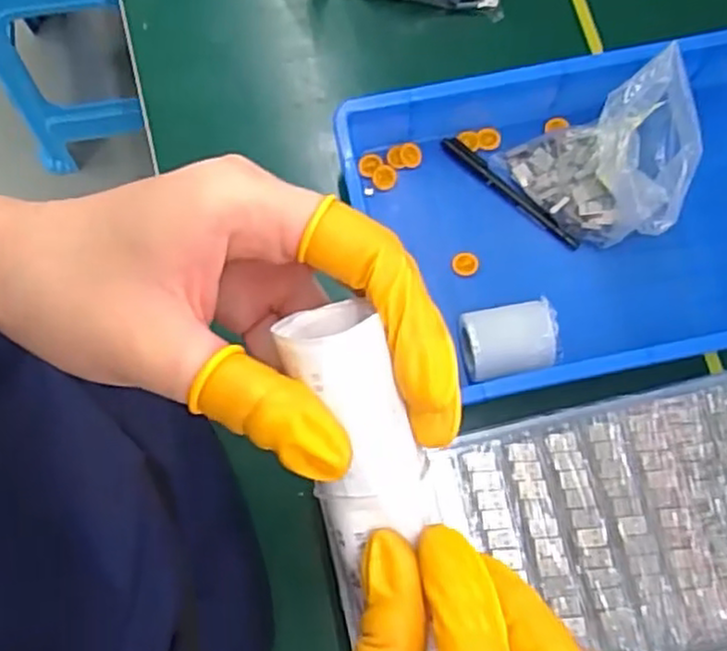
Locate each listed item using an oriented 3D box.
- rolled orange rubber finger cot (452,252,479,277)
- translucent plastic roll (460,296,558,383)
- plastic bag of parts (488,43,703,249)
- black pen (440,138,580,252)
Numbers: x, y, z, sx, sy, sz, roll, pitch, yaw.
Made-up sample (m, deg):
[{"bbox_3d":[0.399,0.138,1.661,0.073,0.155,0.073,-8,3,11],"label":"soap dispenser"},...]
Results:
[{"bbox_3d":[0.082,-0.049,0.590,0.020,0.004,0.019,0,77,0],"label":"rolled orange rubber finger cot"},{"bbox_3d":[0.106,0.013,0.545,0.065,0.047,0.052,-7,77,-2],"label":"translucent plastic roll"},{"bbox_3d":[0.185,-0.132,0.554,0.130,0.114,0.107,40,80,8],"label":"plastic bag of parts"},{"bbox_3d":[0.118,-0.109,0.593,0.139,0.007,0.012,42,80,9],"label":"black pen"}]

